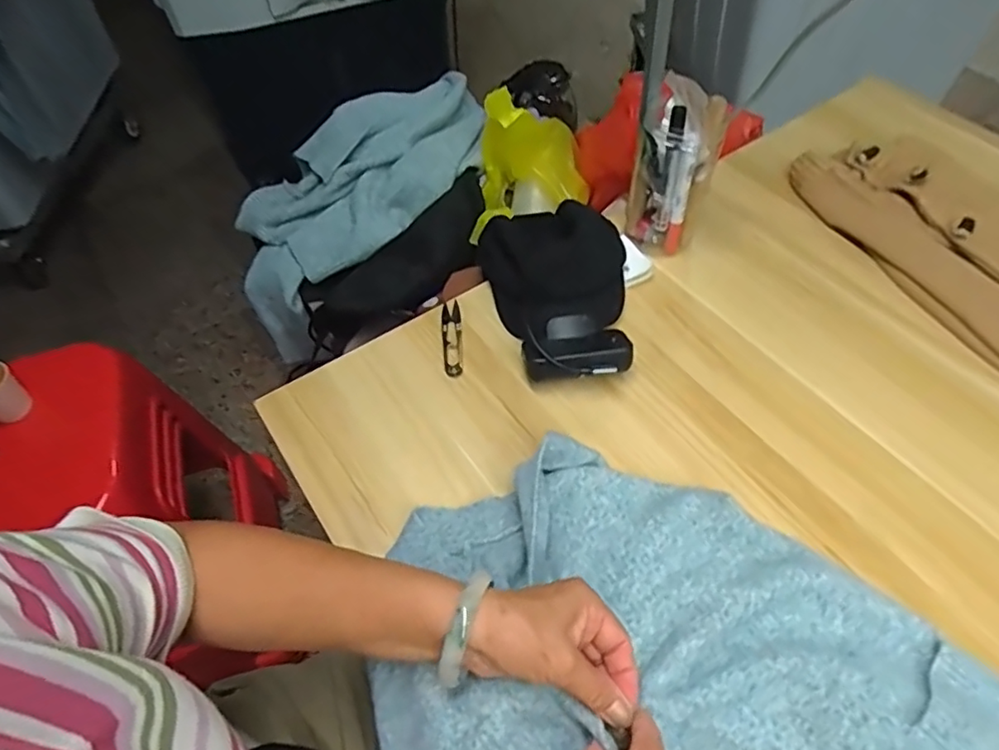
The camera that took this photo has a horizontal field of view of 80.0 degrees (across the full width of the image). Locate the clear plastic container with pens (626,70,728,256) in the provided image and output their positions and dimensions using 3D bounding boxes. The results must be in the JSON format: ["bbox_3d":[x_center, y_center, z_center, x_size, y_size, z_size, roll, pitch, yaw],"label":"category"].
[{"bbox_3d":[0.187,-0.221,0.653,0.082,0.166,0.069,19,57,14],"label":"clear plastic container with pens"}]

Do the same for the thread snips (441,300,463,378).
[{"bbox_3d":[-0.050,-0.040,0.631,0.021,0.009,0.101,-5,54,-2],"label":"thread snips"}]

